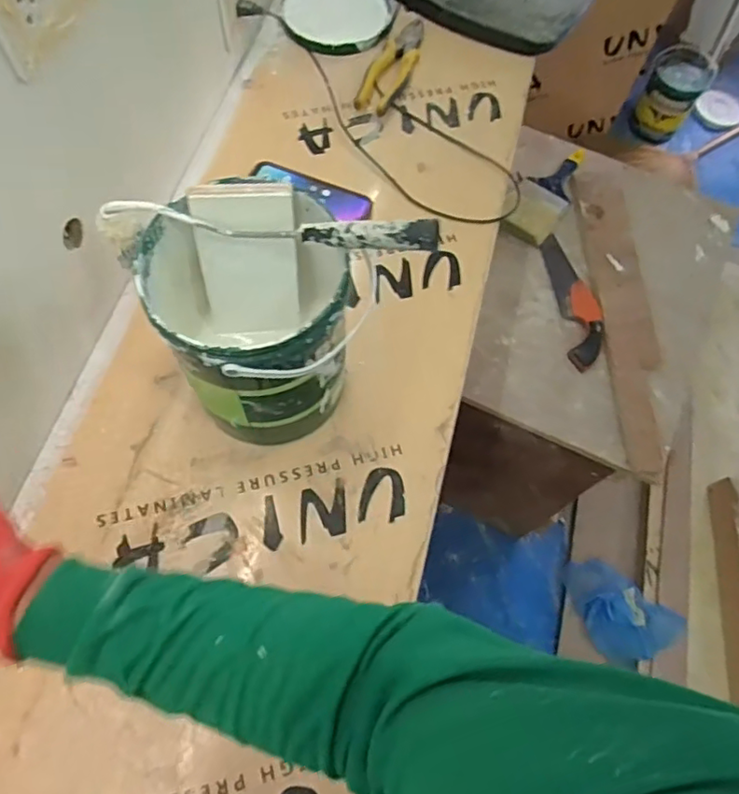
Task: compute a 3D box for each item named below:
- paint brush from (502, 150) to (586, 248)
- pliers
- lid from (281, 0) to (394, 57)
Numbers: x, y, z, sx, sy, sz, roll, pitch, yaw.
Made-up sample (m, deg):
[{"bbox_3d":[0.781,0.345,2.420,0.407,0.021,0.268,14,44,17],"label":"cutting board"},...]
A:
[{"bbox_3d":[0.331,-0.378,1.100,0.091,0.029,0.230,34,69,11],"label":"paint brush"},{"bbox_3d":[0.037,-0.488,0.864,0.057,0.016,0.203,21,67,6],"label":"pliers"},{"bbox_3d":[-0.048,-0.591,0.906,0.166,0.013,0.173,1,67,-3],"label":"lid"}]

